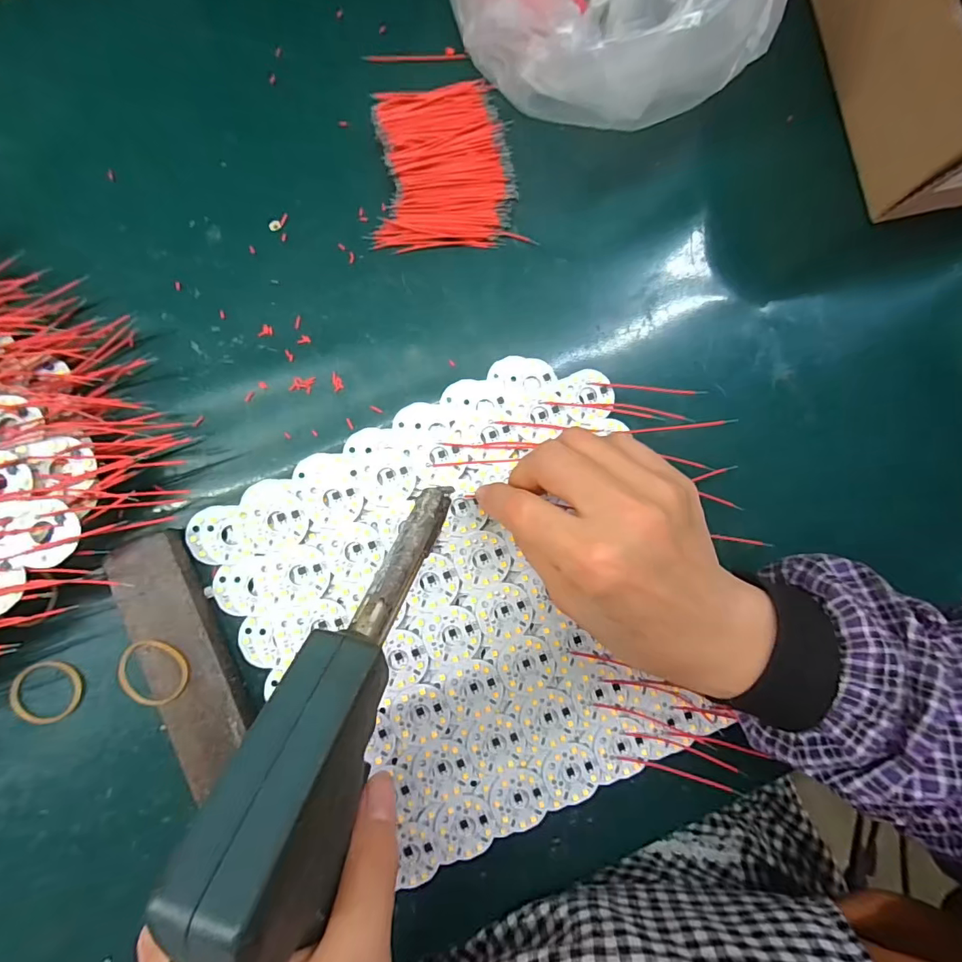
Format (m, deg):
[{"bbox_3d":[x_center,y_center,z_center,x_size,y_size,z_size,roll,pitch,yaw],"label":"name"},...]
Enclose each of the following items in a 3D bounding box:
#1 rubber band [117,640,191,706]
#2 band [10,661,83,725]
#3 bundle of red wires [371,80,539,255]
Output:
[{"bbox_3d":[-0.163,0.095,0.243,0.033,0.004,0.033,0,88,1],"label":"rubber band"},{"bbox_3d":[-0.223,0.109,0.250,0.033,0.004,0.031,0,86,-5],"label":"band"},{"bbox_3d":[-0.022,-0.185,0.283,0.081,0.012,0.093,-6,87,-6],"label":"bundle of red wires"}]

